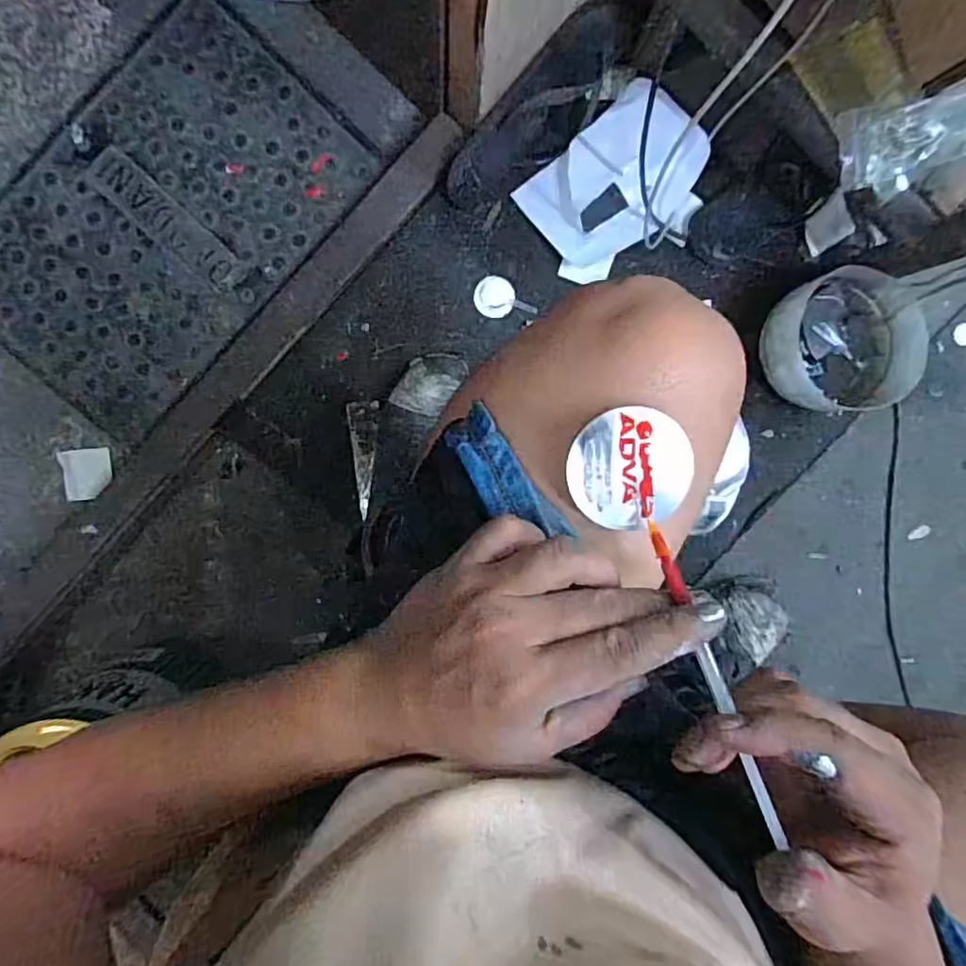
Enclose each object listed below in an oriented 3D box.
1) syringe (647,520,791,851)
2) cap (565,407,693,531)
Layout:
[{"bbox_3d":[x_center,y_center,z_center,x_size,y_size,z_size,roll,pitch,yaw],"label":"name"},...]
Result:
[{"bbox_3d":[0.095,0.077,0.252,0.007,0.006,0.132,-17,71,-3],"label":"syringe"},{"bbox_3d":[0.068,-0.006,0.280,0.055,0.008,0.055,0,94,-4],"label":"cap"}]

